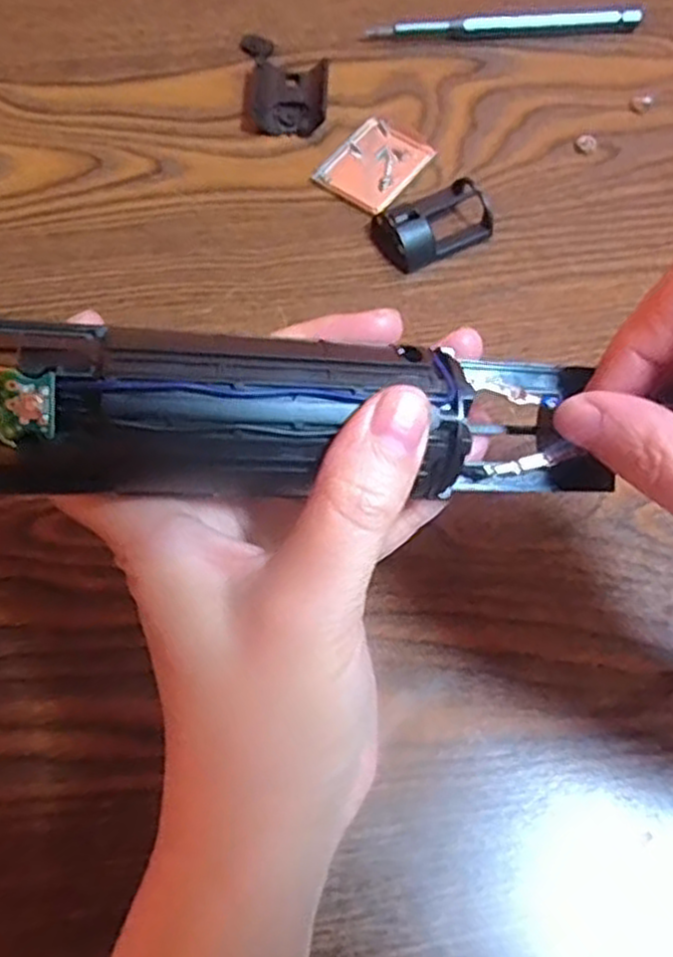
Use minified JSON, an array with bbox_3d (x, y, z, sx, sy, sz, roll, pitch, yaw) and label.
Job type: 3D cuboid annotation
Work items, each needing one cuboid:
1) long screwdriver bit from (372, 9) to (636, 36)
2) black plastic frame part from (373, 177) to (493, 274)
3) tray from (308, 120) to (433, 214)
[{"bbox_3d":[0.084,-0.227,0.387,0.135,0.010,0.010,-3,66,-4],"label":"long screwdriver bit"},{"bbox_3d":[0.041,-0.108,0.326,0.046,0.015,0.030,-23,69,-12],"label":"black plastic frame part"},{"bbox_3d":[0.017,-0.141,0.345,0.035,0.004,0.048,36,69,13],"label":"tray"}]

